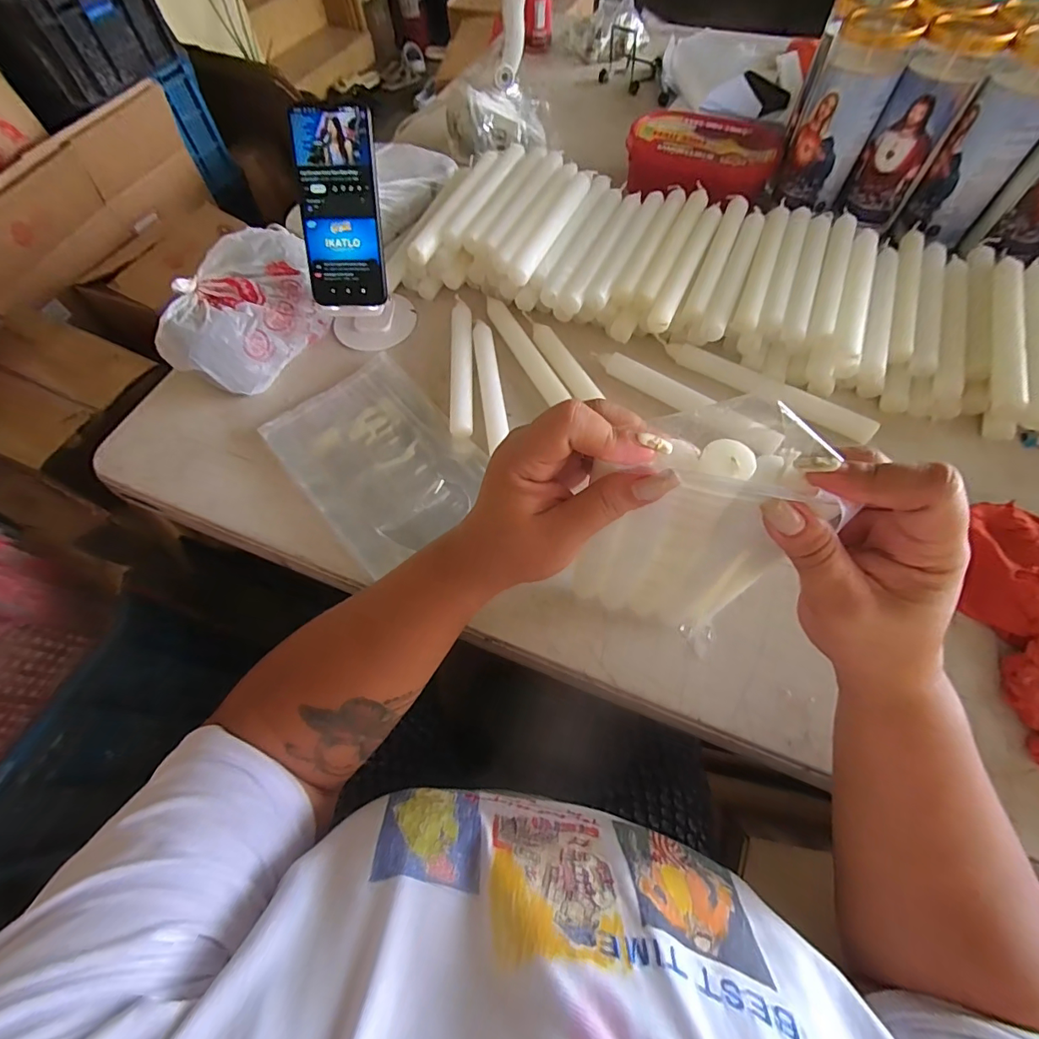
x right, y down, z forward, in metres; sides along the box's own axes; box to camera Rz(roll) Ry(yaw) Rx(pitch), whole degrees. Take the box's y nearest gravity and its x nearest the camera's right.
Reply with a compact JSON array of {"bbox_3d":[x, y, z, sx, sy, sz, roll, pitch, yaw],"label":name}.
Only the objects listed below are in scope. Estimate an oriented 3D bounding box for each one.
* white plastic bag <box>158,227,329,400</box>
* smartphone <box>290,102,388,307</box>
[{"bbox_3d":[-0.287,-0.221,0.494,0.108,0.076,0.171,22,66,13],"label":"white plastic bag"},{"bbox_3d":[-0.169,-0.292,0.444,0.076,0.162,0.009,2,21,3],"label":"smartphone"}]

